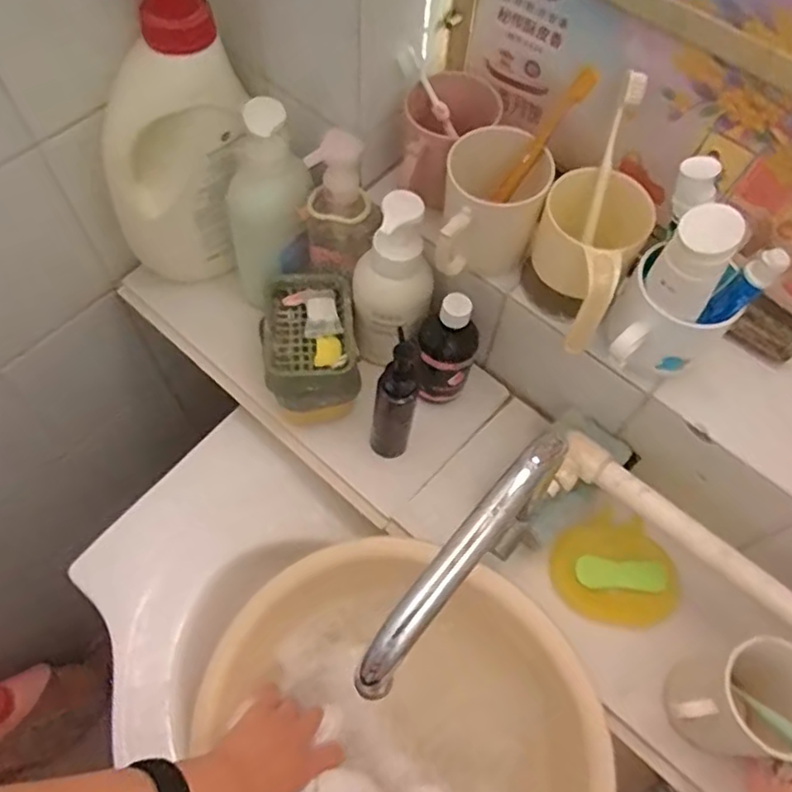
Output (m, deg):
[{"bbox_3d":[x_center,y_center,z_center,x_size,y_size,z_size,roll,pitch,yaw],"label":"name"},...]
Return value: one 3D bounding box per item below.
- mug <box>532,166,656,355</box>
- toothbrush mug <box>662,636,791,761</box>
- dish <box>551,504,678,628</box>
[{"bbox_3d":[0.152,-0.113,0.520,0.077,0.085,0.114,18,64,6],"label":"mug"},{"bbox_3d":[0.246,0.234,0.485,0.102,0.115,0.073,-9,64,-7],"label":"toothbrush mug"},{"bbox_3d":[0.194,0.154,0.573,0.107,0.014,0.094,-3,83,1],"label":"dish"}]

